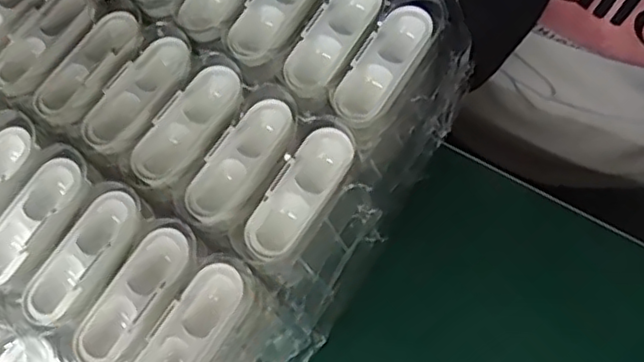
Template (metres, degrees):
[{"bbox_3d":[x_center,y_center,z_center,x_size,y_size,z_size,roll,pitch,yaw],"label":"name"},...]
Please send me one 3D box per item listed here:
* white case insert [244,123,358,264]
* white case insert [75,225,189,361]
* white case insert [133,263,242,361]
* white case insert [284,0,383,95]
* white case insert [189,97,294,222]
[{"bbox_3d":[-0.010,0.004,0.279,0.023,0.011,0.065,35,78,14],"label":"white case insert"},{"bbox_3d":[-0.081,0.050,0.274,0.023,0.014,0.065,33,78,13],"label":"white case insert"},{"bbox_3d":[-0.057,0.065,0.264,0.023,0.012,0.064,31,77,13],"label":"white case insert"},{"bbox_3d":[0.005,-0.070,0.307,0.024,0.010,0.066,33,78,13],"label":"white case insert"},{"bbox_3d":[-0.038,-0.010,0.293,0.026,0.010,0.065,33,78,13],"label":"white case insert"}]

